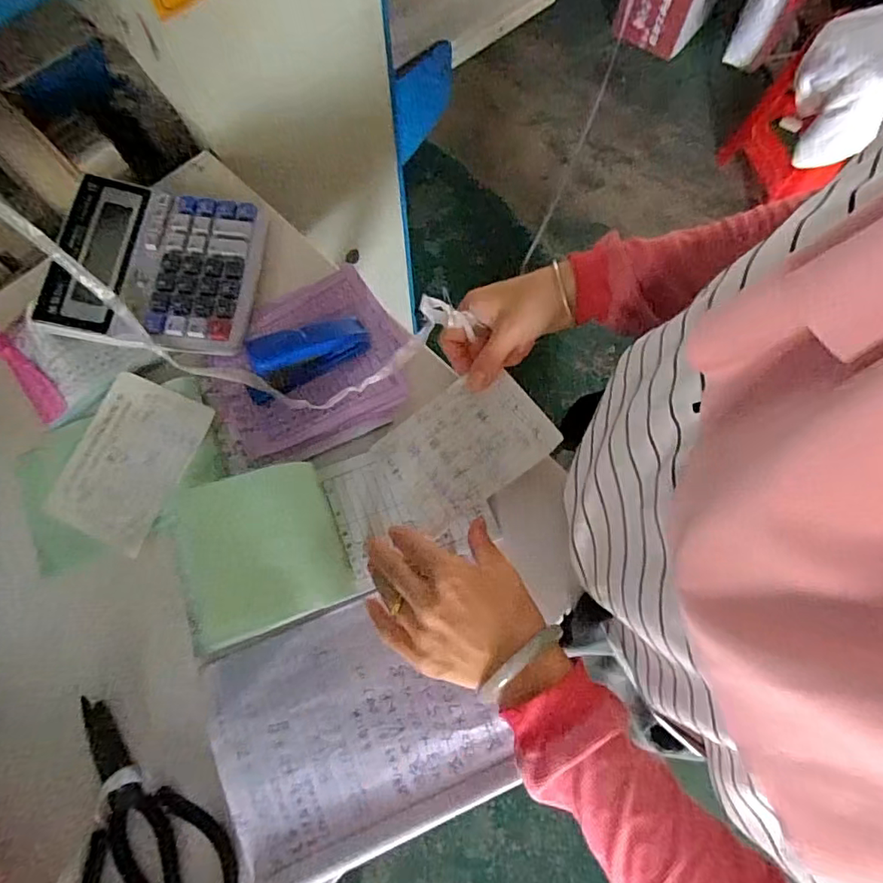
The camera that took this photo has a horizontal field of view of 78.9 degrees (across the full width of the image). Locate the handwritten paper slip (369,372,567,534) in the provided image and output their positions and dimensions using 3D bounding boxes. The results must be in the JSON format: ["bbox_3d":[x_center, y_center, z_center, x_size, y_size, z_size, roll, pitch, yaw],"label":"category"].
[{"bbox_3d":[0.014,0.003,0.429,0.131,0.029,0.093,-33,75,-9],"label":"handwritten paper slip"}]

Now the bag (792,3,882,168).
[{"bbox_3d":[1.013,-0.858,1.300,0.259,0.201,0.295,-3,71,-1],"label":"bag"}]

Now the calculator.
[{"bbox_3d":[-0.251,-0.159,0.471,0.177,0.033,0.160,5,71,1],"label":"calculator"}]

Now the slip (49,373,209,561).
[{"bbox_3d":[-0.252,0.014,0.433,0.094,0.016,0.126,22,74,8],"label":"slip"}]

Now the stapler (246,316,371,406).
[{"bbox_3d":[-0.116,-0.078,0.444,0.110,0.055,0.033,-31,74,-10],"label":"stapler"}]

